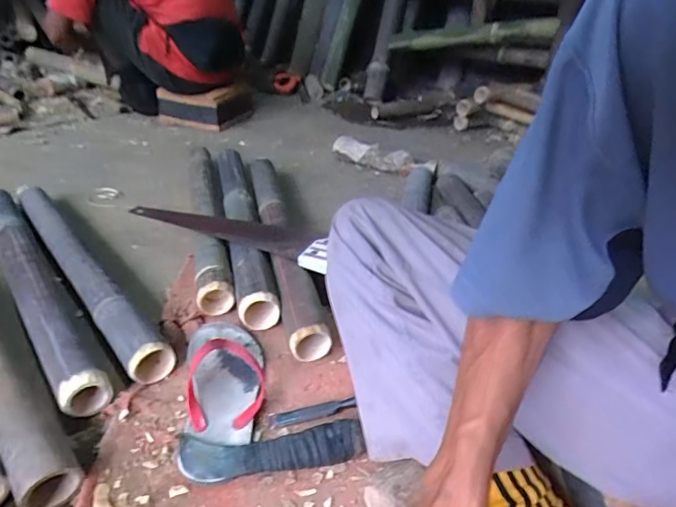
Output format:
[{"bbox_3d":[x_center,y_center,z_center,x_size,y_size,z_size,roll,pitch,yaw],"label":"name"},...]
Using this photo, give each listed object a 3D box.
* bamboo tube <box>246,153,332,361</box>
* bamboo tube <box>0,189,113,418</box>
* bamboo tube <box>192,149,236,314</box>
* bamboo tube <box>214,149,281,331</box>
[{"bbox_3d":[-0.114,-0.041,0.897,0.064,0.068,0.626,-6,36,-14],"label":"bamboo tube"},{"bbox_3d":[-0.511,0.026,0.768,0.069,0.055,0.652,-23,43,-34],"label":"bamboo tube"},{"bbox_3d":[-0.267,-0.086,0.962,0.060,0.060,0.593,-6,36,-14],"label":"bamboo tube"},{"bbox_3d":[-0.191,-0.071,0.923,0.065,0.056,0.574,-6,36,-14],"label":"bamboo tube"}]

